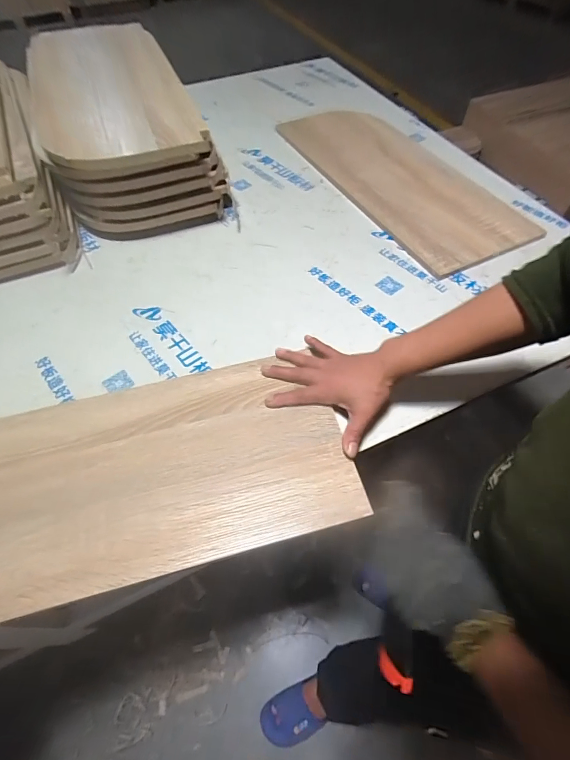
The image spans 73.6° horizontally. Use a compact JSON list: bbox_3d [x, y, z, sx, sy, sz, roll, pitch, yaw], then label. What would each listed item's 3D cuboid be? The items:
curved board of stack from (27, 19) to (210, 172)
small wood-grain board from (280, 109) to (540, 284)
[{"bbox_3d":[-0.352,-0.573,0.732,0.262,0.050,0.659,-21,58,-12],"label":"curved board of stack"},{"bbox_3d":[0.226,-0.433,0.791,0.245,0.025,0.584,-25,61,-15],"label":"small wood-grain board"}]

